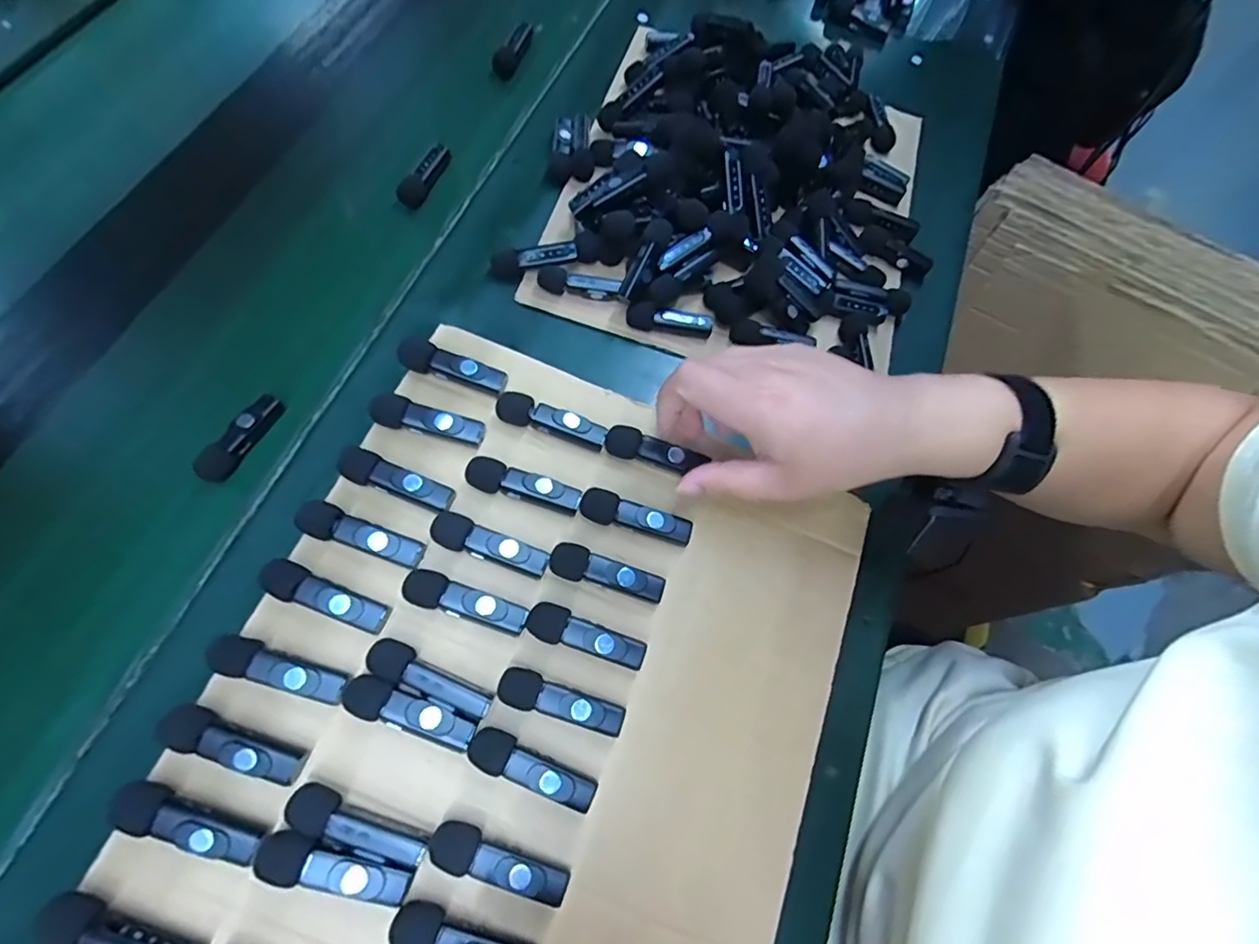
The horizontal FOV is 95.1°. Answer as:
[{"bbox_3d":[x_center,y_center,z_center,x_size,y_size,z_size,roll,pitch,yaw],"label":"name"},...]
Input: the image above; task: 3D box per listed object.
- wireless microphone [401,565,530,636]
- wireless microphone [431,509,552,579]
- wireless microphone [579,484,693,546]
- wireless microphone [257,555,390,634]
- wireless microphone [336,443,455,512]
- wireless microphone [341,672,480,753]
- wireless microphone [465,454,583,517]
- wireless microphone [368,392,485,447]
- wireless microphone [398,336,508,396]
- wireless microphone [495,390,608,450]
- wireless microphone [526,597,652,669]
[{"bbox_3d":[-0.087,0.070,0.306,0.064,0.017,0.019,23,67,4],"label":"wireless microphone"},{"bbox_3d":[-0.077,0.042,0.318,0.063,0.018,0.019,23,67,5],"label":"wireless microphone"},{"bbox_3d":[0.004,0.025,0.333,0.064,0.015,0.022,18,66,2],"label":"wireless microphone"},{"bbox_3d":[-0.155,0.064,0.295,0.064,0.012,0.018,25,68,-4],"label":"wireless microphone"},{"bbox_3d":[-0.130,0.004,0.319,0.063,0.012,0.018,23,67,-2],"label":"wireless microphone"},{"bbox_3d":[-0.107,0.118,0.283,0.064,0.017,0.018,19,66,3],"label":"wireless microphone"},{"bbox_3d":[-0.060,0.008,0.333,0.065,0.020,0.021,18,66,2],"label":"wireless microphone"},{"bbox_3d":[-0.118,-0.030,0.335,0.064,0.013,0.019,16,66,-5],"label":"wireless microphone"},{"bbox_3d":[-0.108,-0.064,0.351,0.064,0.016,0.020,20,66,3],"label":"wireless microphone"},{"bbox_3d":[-0.047,-0.030,0.349,0.065,0.018,0.018,19,66,3],"label":"wireless microphone"},{"bbox_3d":[-0.023,0.091,0.311,0.064,0.021,0.020,23,67,5],"label":"wireless microphone"}]

